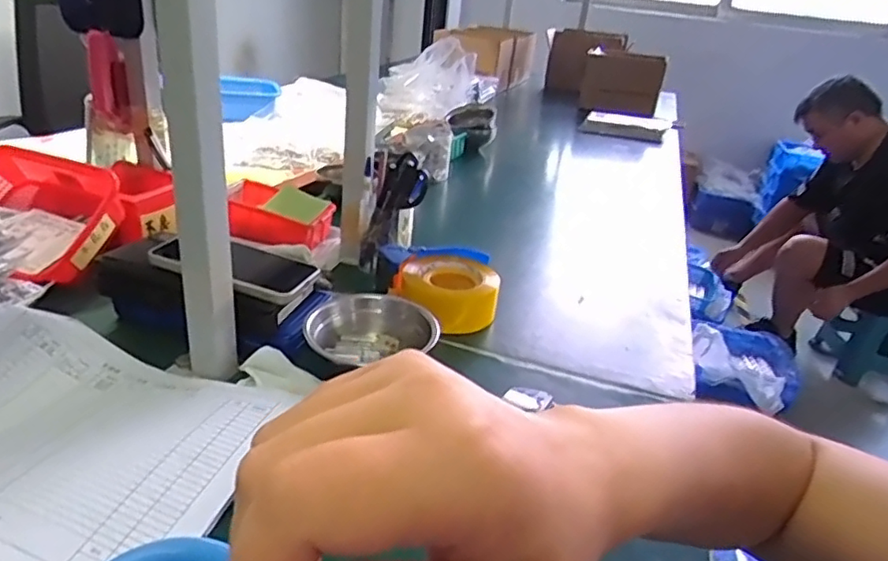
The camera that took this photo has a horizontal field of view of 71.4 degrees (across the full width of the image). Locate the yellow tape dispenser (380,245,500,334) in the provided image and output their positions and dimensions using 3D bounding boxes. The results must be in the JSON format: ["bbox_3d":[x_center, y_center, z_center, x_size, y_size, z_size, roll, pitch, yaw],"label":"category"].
[{"bbox_3d":[0.000,0.011,0.751,0.129,0.066,0.130,-4,28,-21],"label":"yellow tape dispenser"}]

